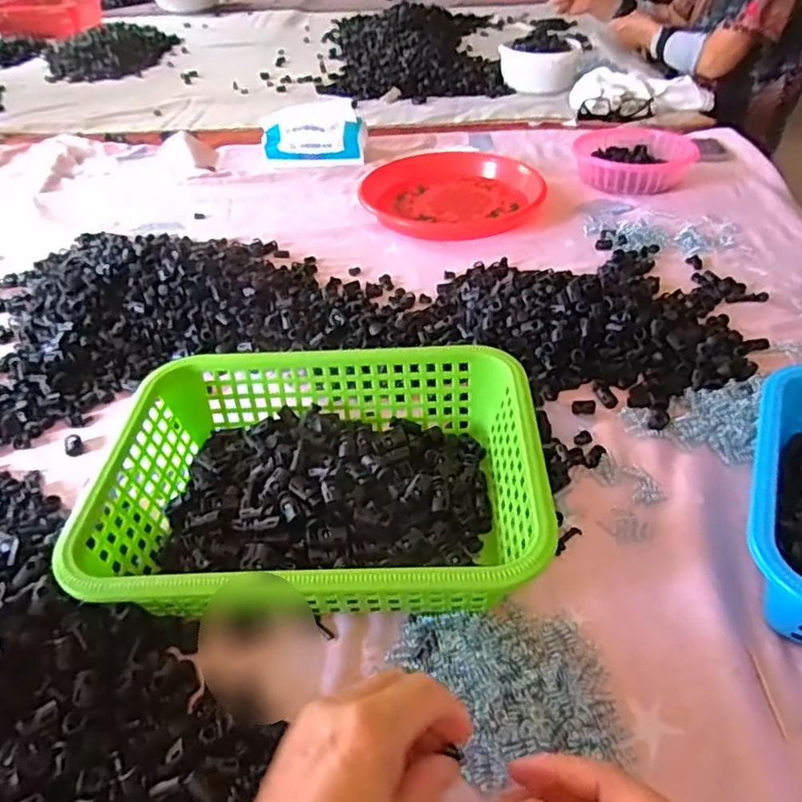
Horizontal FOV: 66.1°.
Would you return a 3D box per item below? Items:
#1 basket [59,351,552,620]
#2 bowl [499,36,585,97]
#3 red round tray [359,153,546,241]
[{"bbox_3d":[-0.053,0.057,0.446,0.289,0.083,0.212,-1,43,1],"label":"basket"},{"bbox_3d":[0.290,-0.705,1.282,0.160,0.072,0.173,13,46,16],"label":"bowl"},{"bbox_3d":[0.061,-0.308,0.887,0.229,0.033,0.242,-1,43,1],"label":"red round tray"}]

